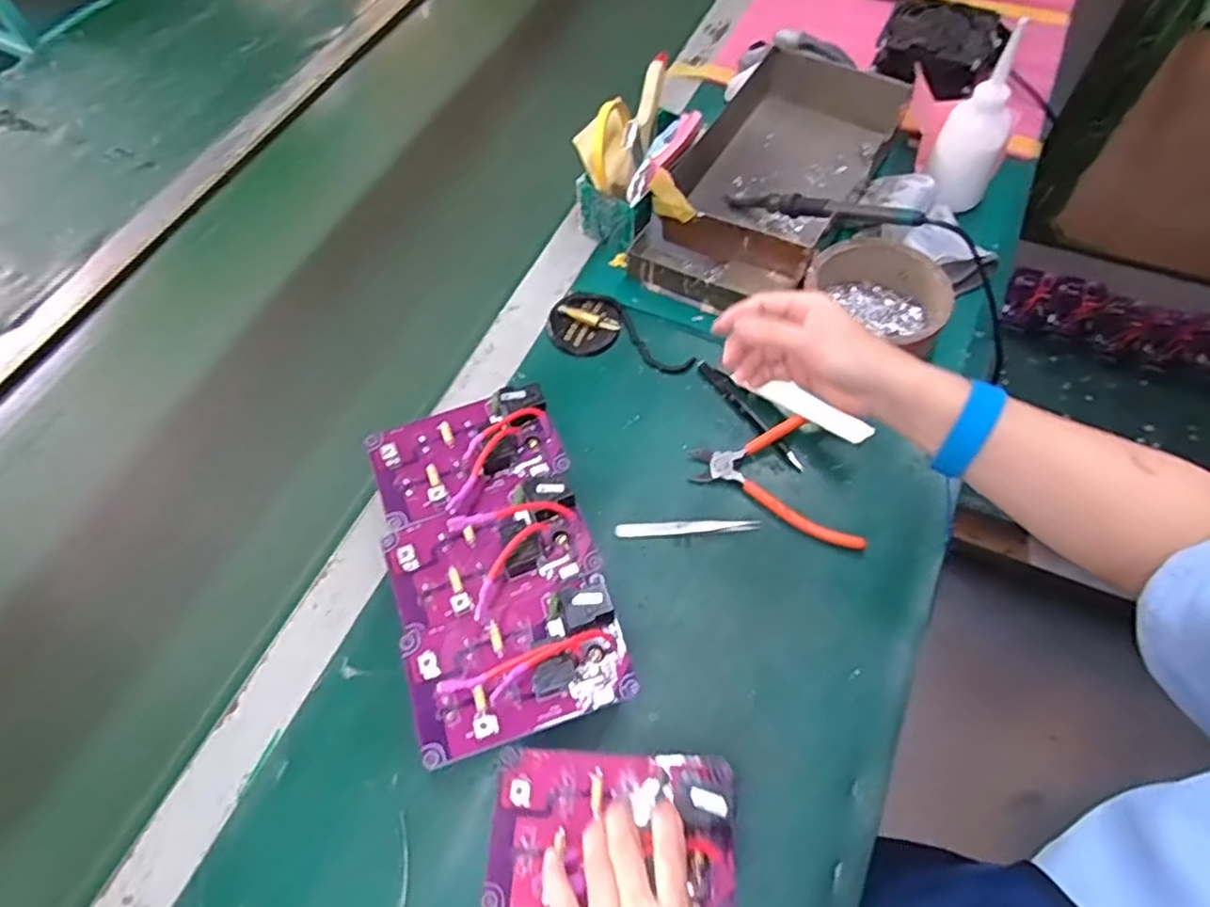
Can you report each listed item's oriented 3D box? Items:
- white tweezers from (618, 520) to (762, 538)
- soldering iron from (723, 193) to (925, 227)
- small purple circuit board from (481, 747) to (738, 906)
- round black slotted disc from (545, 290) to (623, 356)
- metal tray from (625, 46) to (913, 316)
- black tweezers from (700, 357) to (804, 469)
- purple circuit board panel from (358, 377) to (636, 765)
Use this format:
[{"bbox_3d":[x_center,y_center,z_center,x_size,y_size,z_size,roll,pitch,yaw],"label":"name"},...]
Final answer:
[{"bbox_3d":[0.066,0.060,0.545,0.113,0.006,0.013,-2,60,2],"label":"white tweezers"},{"bbox_3d":[0.201,-0.230,0.635,0.017,0.021,0.204,-45,45,-20],"label":"soldering iron"},{"bbox_3d":[0.004,0.213,0.381,0.138,0.023,0.085,2,60,4],"label":"small purple circuit board"},{"bbox_3d":[-0.019,-0.125,0.647,0.072,0.016,0.060,-6,60,0],"label":"round black slotted disc"},{"bbox_3d":[0.169,-0.282,0.693,0.169,0.062,0.333,25,65,17],"label":"metal tray"},{"bbox_3d":[0.127,-0.036,0.593,0.014,0.010,0.131,-33,64,-15],"label":"black tweezers"},{"bbox_3d":[-0.081,0.063,0.464,0.138,0.038,0.247,-16,61,-6],"label":"purple circuit board panel"}]

